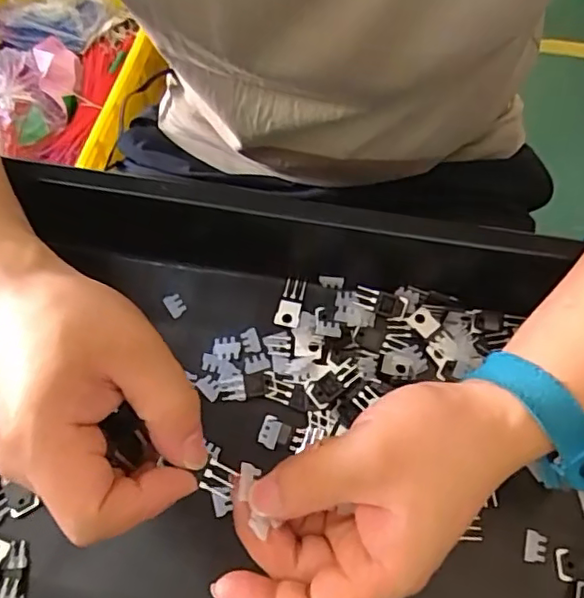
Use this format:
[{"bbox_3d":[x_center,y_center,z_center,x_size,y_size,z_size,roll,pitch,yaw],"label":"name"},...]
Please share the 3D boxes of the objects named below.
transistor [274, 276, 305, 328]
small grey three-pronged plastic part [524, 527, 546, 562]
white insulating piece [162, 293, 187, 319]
[{"bbox_3d":[-0.001,0.002,0.386,0.016,0.004,0.035,14,69,6],"label":"transistor"},{"bbox_3d":[0.135,0.138,0.325,0.010,0.004,0.016,14,69,6],"label":"small grey three-pronged plastic part"},{"bbox_3d":[-0.078,0.005,0.389,0.012,0.004,0.016,-31,71,-11],"label":"white insulating piece"}]

